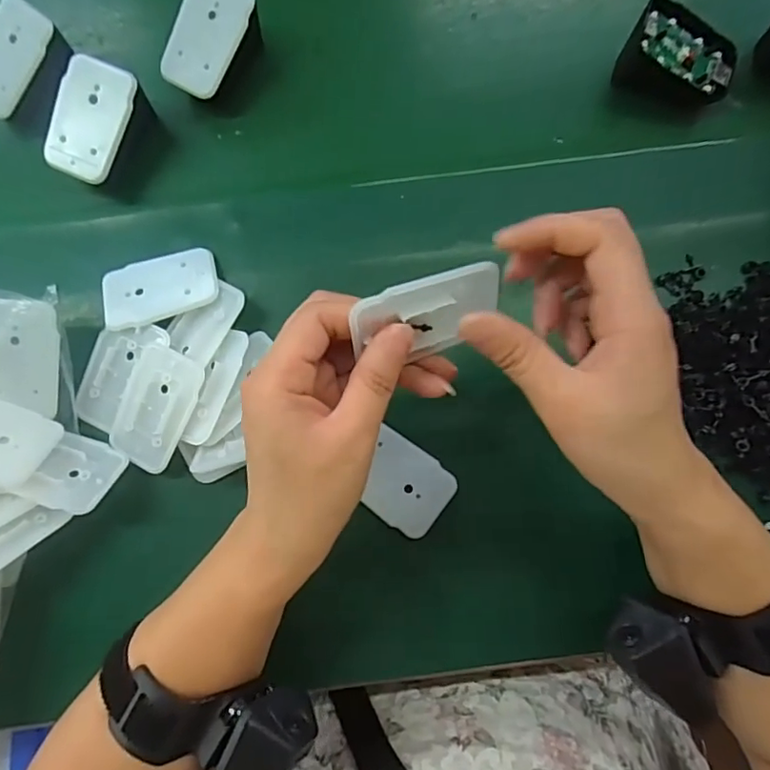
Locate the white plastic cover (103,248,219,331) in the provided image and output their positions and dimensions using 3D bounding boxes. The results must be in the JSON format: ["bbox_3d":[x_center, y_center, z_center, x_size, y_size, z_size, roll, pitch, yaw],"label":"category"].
[{"bbox_3d":[-0.136,-0.059,0.332,0.068,0.007,0.041,-18,81,-2],"label":"white plastic cover"}]

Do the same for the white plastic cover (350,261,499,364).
[{"bbox_3d":[0.020,-0.030,0.242,0.067,0.037,0.007,-18,39,-13],"label":"white plastic cover"}]

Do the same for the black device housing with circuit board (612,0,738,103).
[{"bbox_3d":[0.187,-0.206,0.355,0.067,0.048,0.038,25,82,5],"label":"black device housing with circuit board"}]

